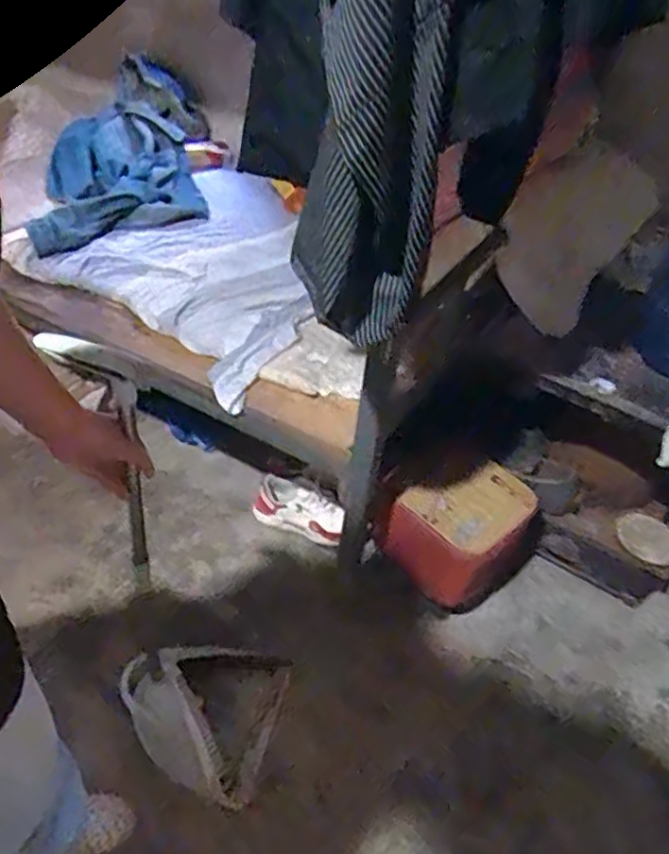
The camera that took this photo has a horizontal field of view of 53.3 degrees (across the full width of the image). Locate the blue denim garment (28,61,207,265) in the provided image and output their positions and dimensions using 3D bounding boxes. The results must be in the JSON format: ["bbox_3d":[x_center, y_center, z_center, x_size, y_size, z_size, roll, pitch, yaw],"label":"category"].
[{"bbox_3d":[-0.538,-0.706,1.731,0.364,0.228,0.705,1,48,-4],"label":"blue denim garment"}]

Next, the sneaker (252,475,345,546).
[{"bbox_3d":[-0.078,0.196,1.578,0.270,0.084,0.110,19,48,29],"label":"sneaker"}]

